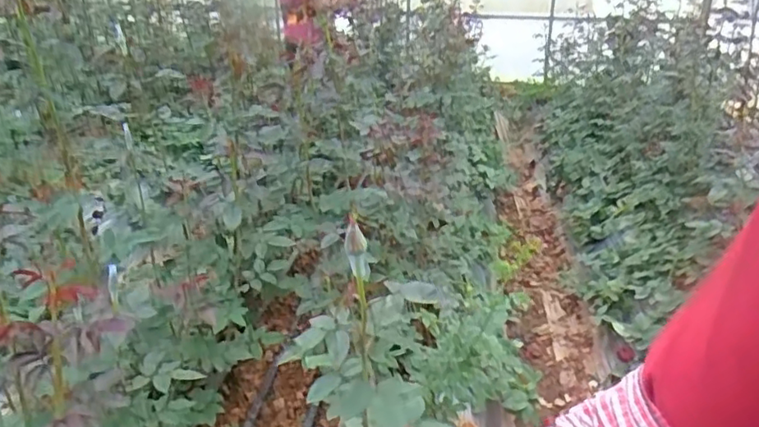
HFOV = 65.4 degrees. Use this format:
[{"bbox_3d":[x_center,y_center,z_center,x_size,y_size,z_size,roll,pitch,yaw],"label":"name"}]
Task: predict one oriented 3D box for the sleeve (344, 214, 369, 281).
[{"bbox_3d":[-0.021,0.035,0.561,0.019,0.087,0.015,7,46,15],"label":"sleeve"}]

